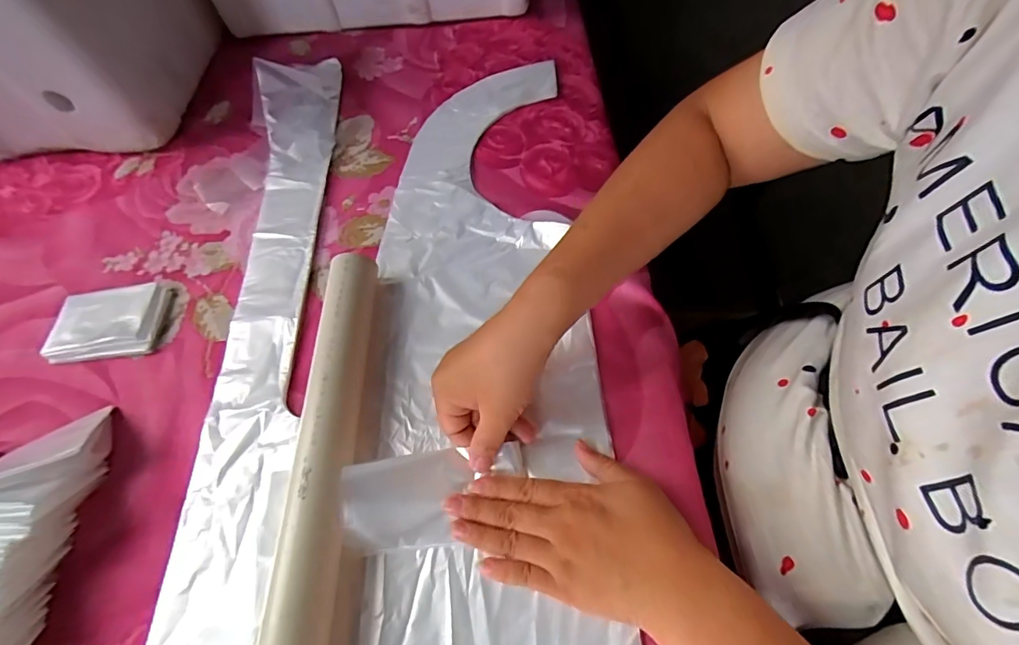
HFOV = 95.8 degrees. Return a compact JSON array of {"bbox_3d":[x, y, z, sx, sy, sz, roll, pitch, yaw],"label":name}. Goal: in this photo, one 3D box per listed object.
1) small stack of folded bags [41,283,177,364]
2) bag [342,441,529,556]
[{"bbox_3d":[-0.350,-0.001,0.404,0.088,0.014,0.067,-7,61,0],"label":"small stack of folded bags"},{"bbox_3d":[-0.049,0.114,0.305,0.117,0.031,0.058,-8,61,-1],"label":"bag"}]

